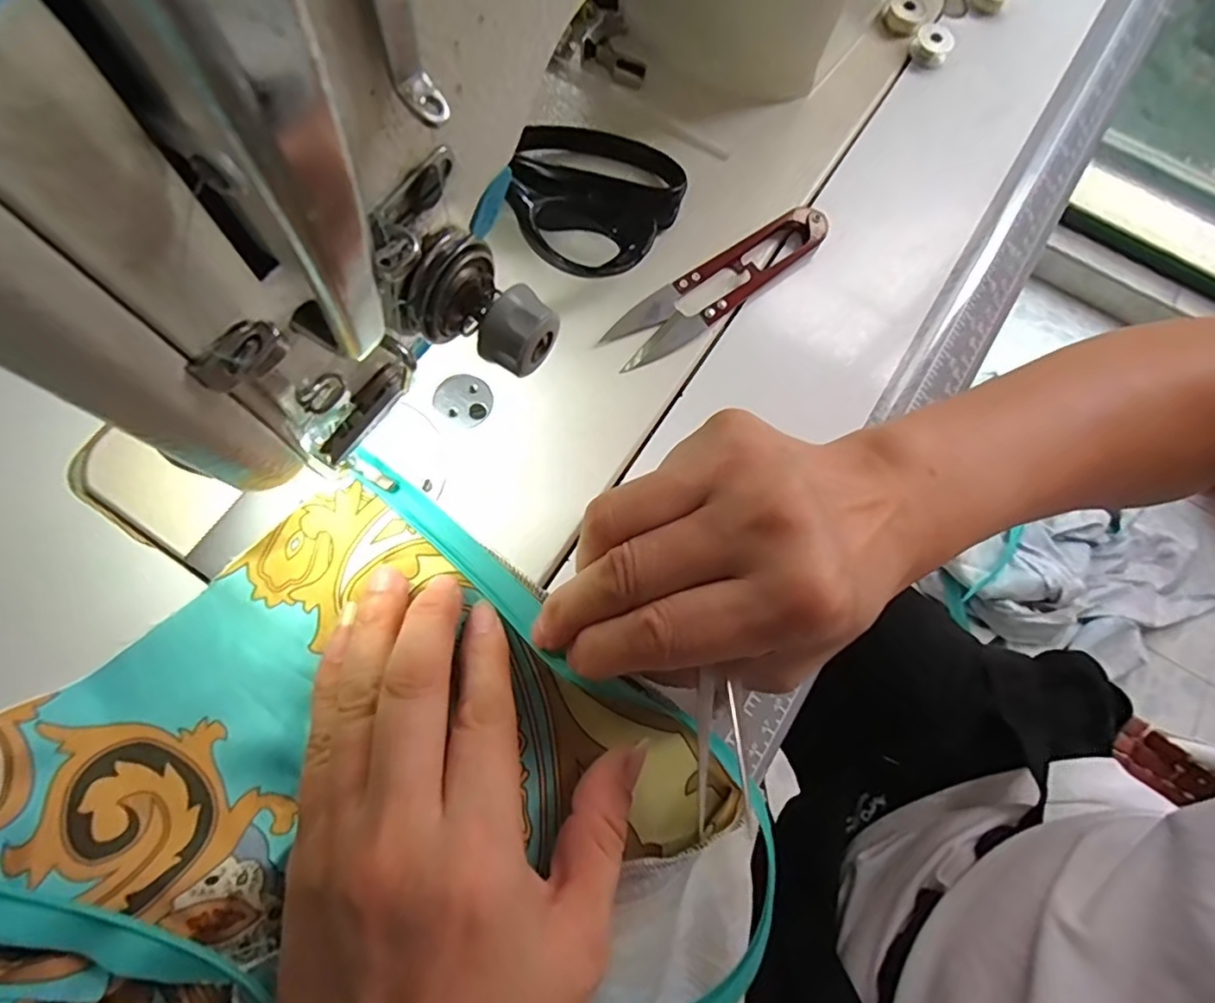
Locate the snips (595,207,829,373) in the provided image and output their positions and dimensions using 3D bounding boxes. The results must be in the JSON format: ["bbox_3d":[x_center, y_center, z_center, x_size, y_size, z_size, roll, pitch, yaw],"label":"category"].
[{"bbox_3d":[0.051,-0.098,0.271,0.116,0.013,0.026,-33,78,-12],"label":"snips"}]

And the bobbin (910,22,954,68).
[{"bbox_3d":[0.172,-0.242,0.318,0.019,0.010,0.015,34,75,7],"label":"bobbin"}]

